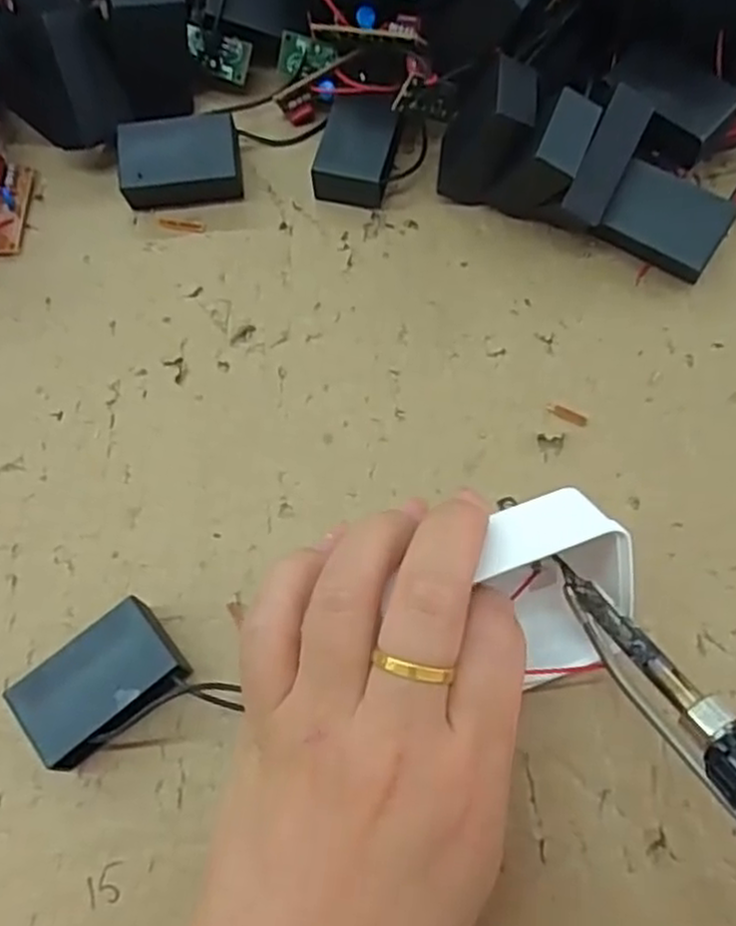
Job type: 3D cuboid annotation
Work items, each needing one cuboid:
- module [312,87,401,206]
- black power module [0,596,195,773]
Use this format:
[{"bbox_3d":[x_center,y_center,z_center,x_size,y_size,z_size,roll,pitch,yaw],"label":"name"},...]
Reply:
[{"bbox_3d":[-0.003,-0.131,0.311,0.030,0.018,0.048,11,69,6],"label":"module"},{"bbox_3d":[-0.082,0.069,0.233,0.047,0.020,0.031,-38,72,-13],"label":"black power module"}]

